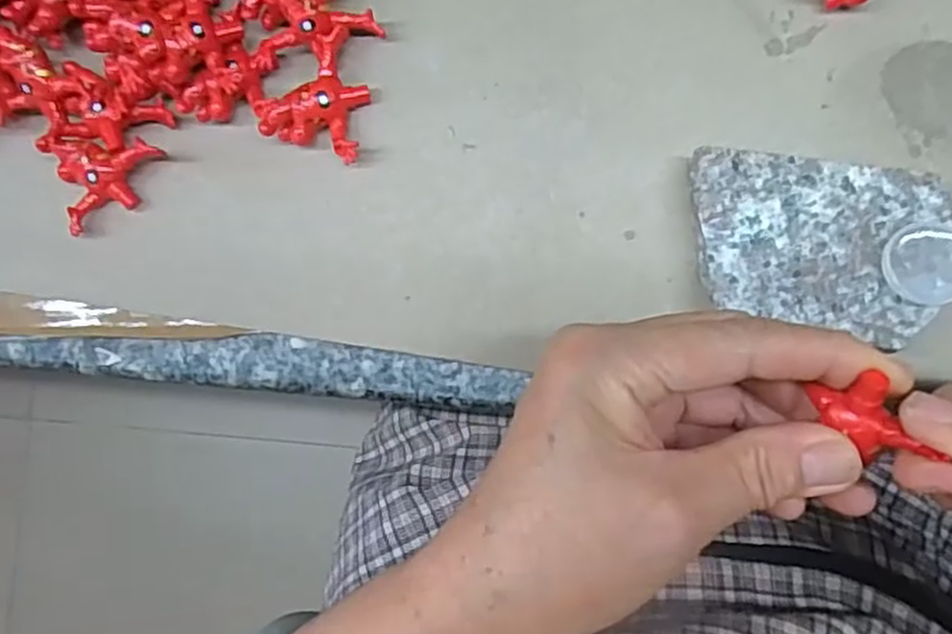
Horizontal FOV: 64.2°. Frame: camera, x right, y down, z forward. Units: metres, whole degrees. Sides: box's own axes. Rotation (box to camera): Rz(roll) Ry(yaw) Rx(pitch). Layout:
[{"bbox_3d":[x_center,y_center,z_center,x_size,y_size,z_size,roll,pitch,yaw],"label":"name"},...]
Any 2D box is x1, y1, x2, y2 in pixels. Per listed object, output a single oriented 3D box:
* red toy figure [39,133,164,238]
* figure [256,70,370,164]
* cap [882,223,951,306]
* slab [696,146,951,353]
[{"bbox_3d":[-0.148,-0.057,0.304,0.041,0.016,0.036,-16,84,7],"label":"red toy figure"},{"bbox_3d":[-0.061,-0.080,0.293,0.042,0.012,0.030,21,89,9],"label":"figure"},{"bbox_3d":[0.146,-0.017,0.246,0.025,0.004,0.026,-2,83,13],"label":"cap"},{"bbox_3d":[0.114,-0.025,0.263,0.078,0.023,0.056,9,87,9],"label":"slab"}]

